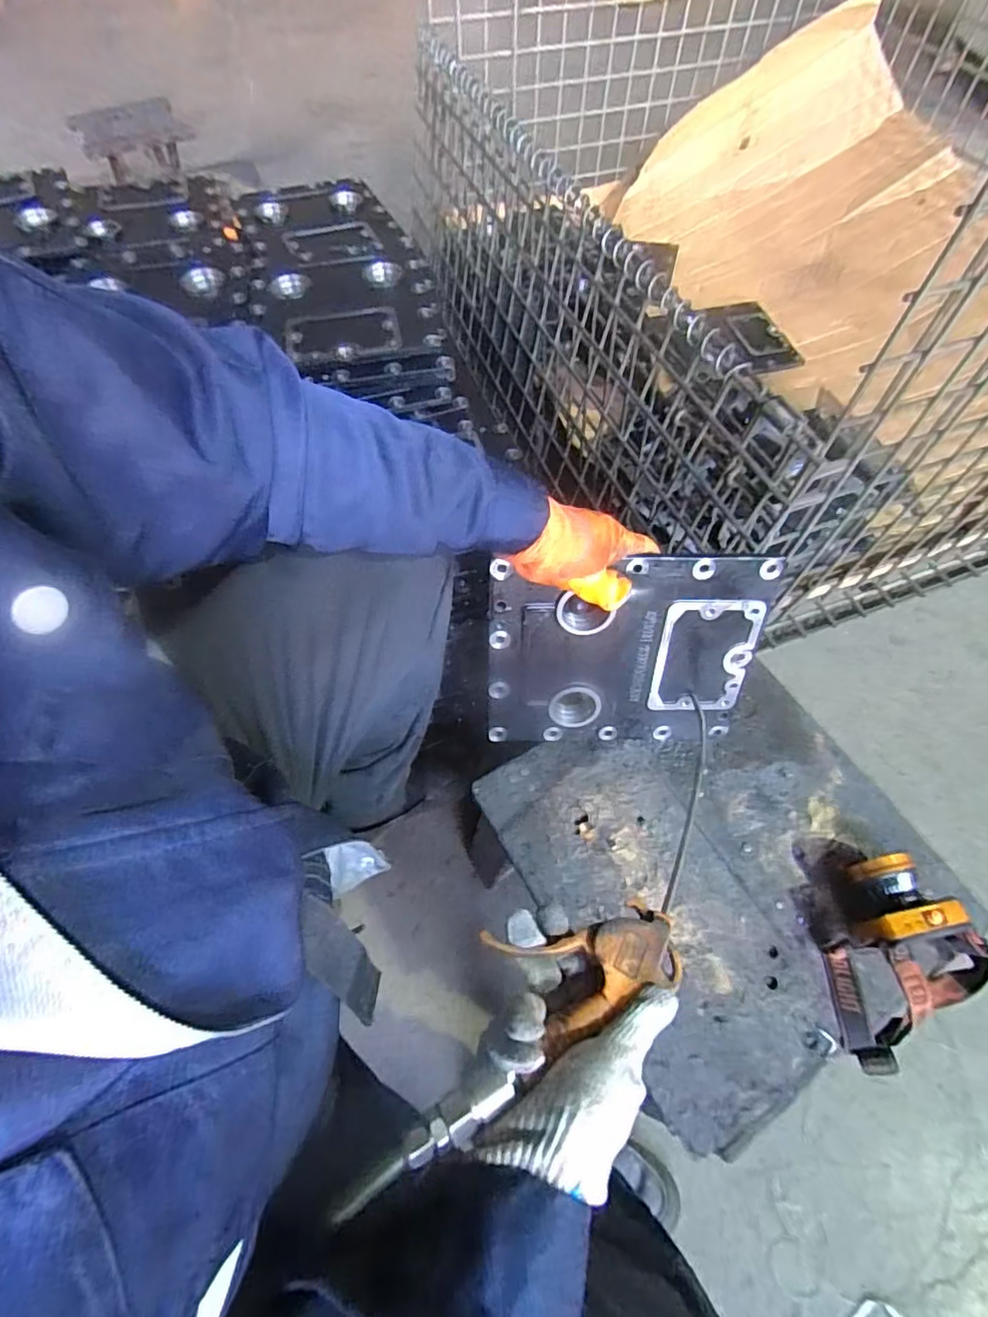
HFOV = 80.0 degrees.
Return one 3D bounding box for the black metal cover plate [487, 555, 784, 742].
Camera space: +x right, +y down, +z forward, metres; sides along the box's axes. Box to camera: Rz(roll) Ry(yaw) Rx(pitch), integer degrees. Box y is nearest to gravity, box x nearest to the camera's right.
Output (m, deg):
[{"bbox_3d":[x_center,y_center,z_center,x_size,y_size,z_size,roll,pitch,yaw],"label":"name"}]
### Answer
[{"bbox_3d":[0.120,0.001,0.557,0.247,0.207,0.012,-1,36,-1],"label":"black metal cover plate"}]

